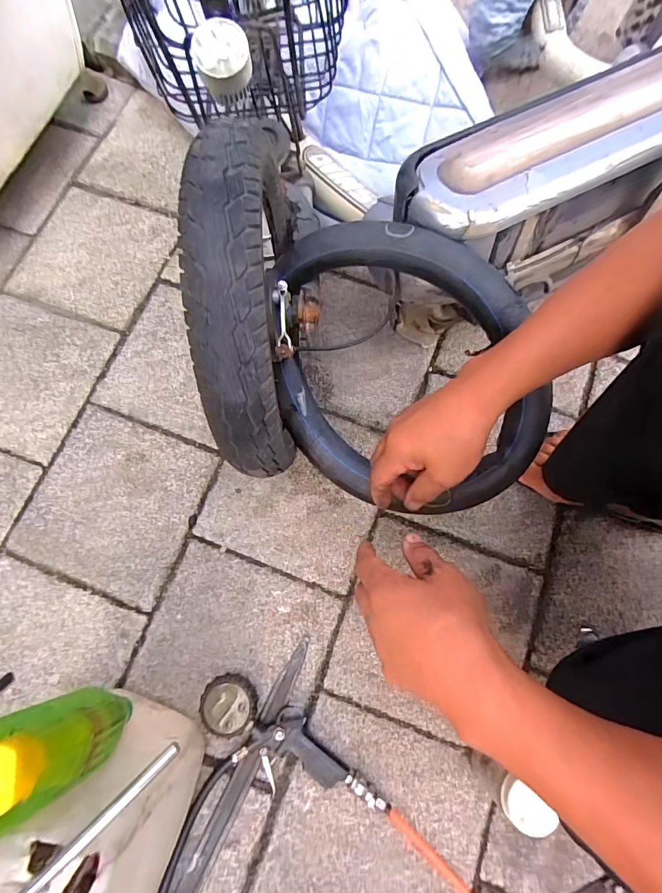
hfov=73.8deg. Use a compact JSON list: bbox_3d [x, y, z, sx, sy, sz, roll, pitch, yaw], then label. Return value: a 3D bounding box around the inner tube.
[{"bbox_3d":[0.084,-0.092,0.515,0.298,0.145,0.313,-1,70,2],"label":"inner tube"}]

